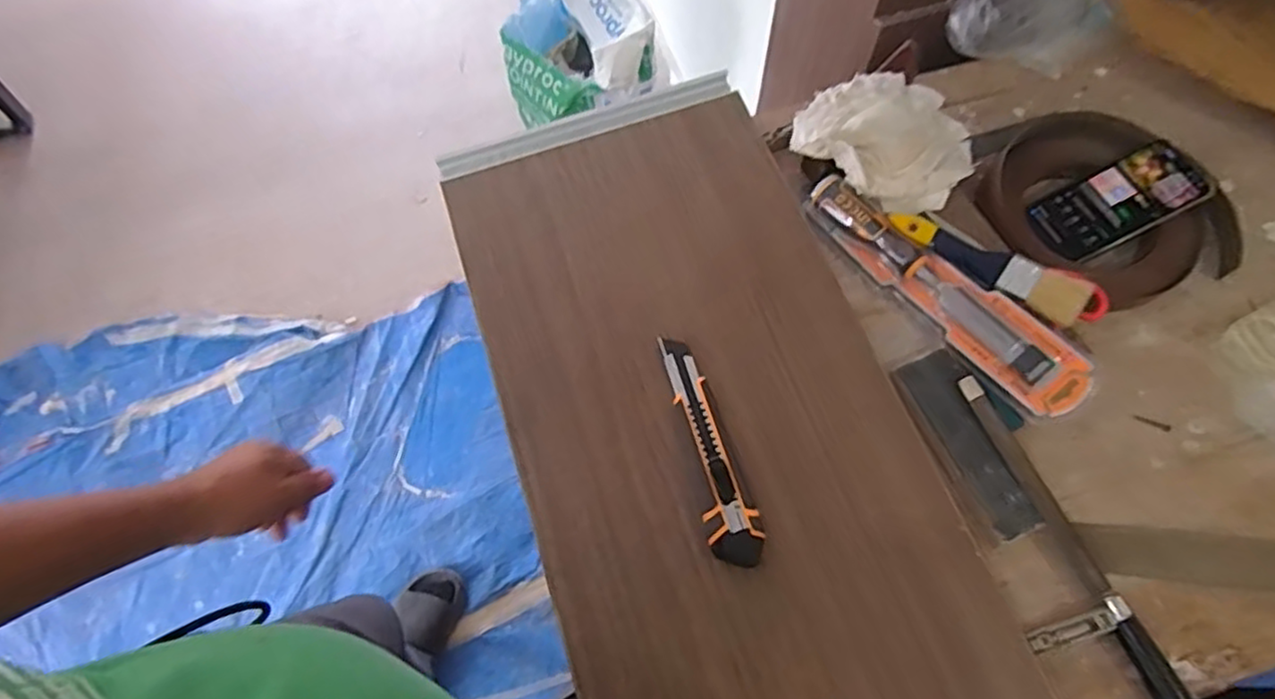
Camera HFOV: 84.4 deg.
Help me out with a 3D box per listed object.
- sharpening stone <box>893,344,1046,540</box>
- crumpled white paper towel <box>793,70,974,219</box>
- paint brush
[{"bbox_3d":[0.299,0.082,0.633,0.050,0.016,0.172,-20,67,-7],"label":"sharpening stone"},{"bbox_3d":[0.262,-0.227,0.729,0.172,0.031,0.148,36,72,16],"label":"crumpled white paper towel"},{"bbox_3d":[0.326,-0.080,0.664,0.185,0.010,0.042,29,97,23],"label":"paint brush"}]

